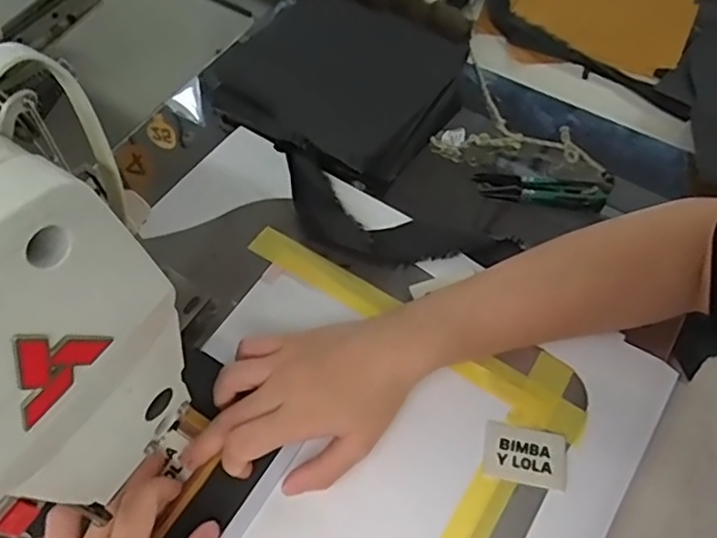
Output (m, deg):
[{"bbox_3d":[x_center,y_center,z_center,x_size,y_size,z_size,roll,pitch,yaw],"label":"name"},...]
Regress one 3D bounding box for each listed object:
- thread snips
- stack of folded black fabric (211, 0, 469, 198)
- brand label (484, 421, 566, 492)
[{"bbox_3d":[0.144,-0.064,0.477,0.098,0.011,0.023,6,59,6],"label":"thread snips"},{"bbox_3d":[-0.021,-0.167,0.519,0.200,0.031,0.164,20,62,14],"label":"stack of folded black fabric"},{"bbox_3d":[0.104,0.116,0.376,0.049,0.004,0.034,9,59,8],"label":"brand label"}]

